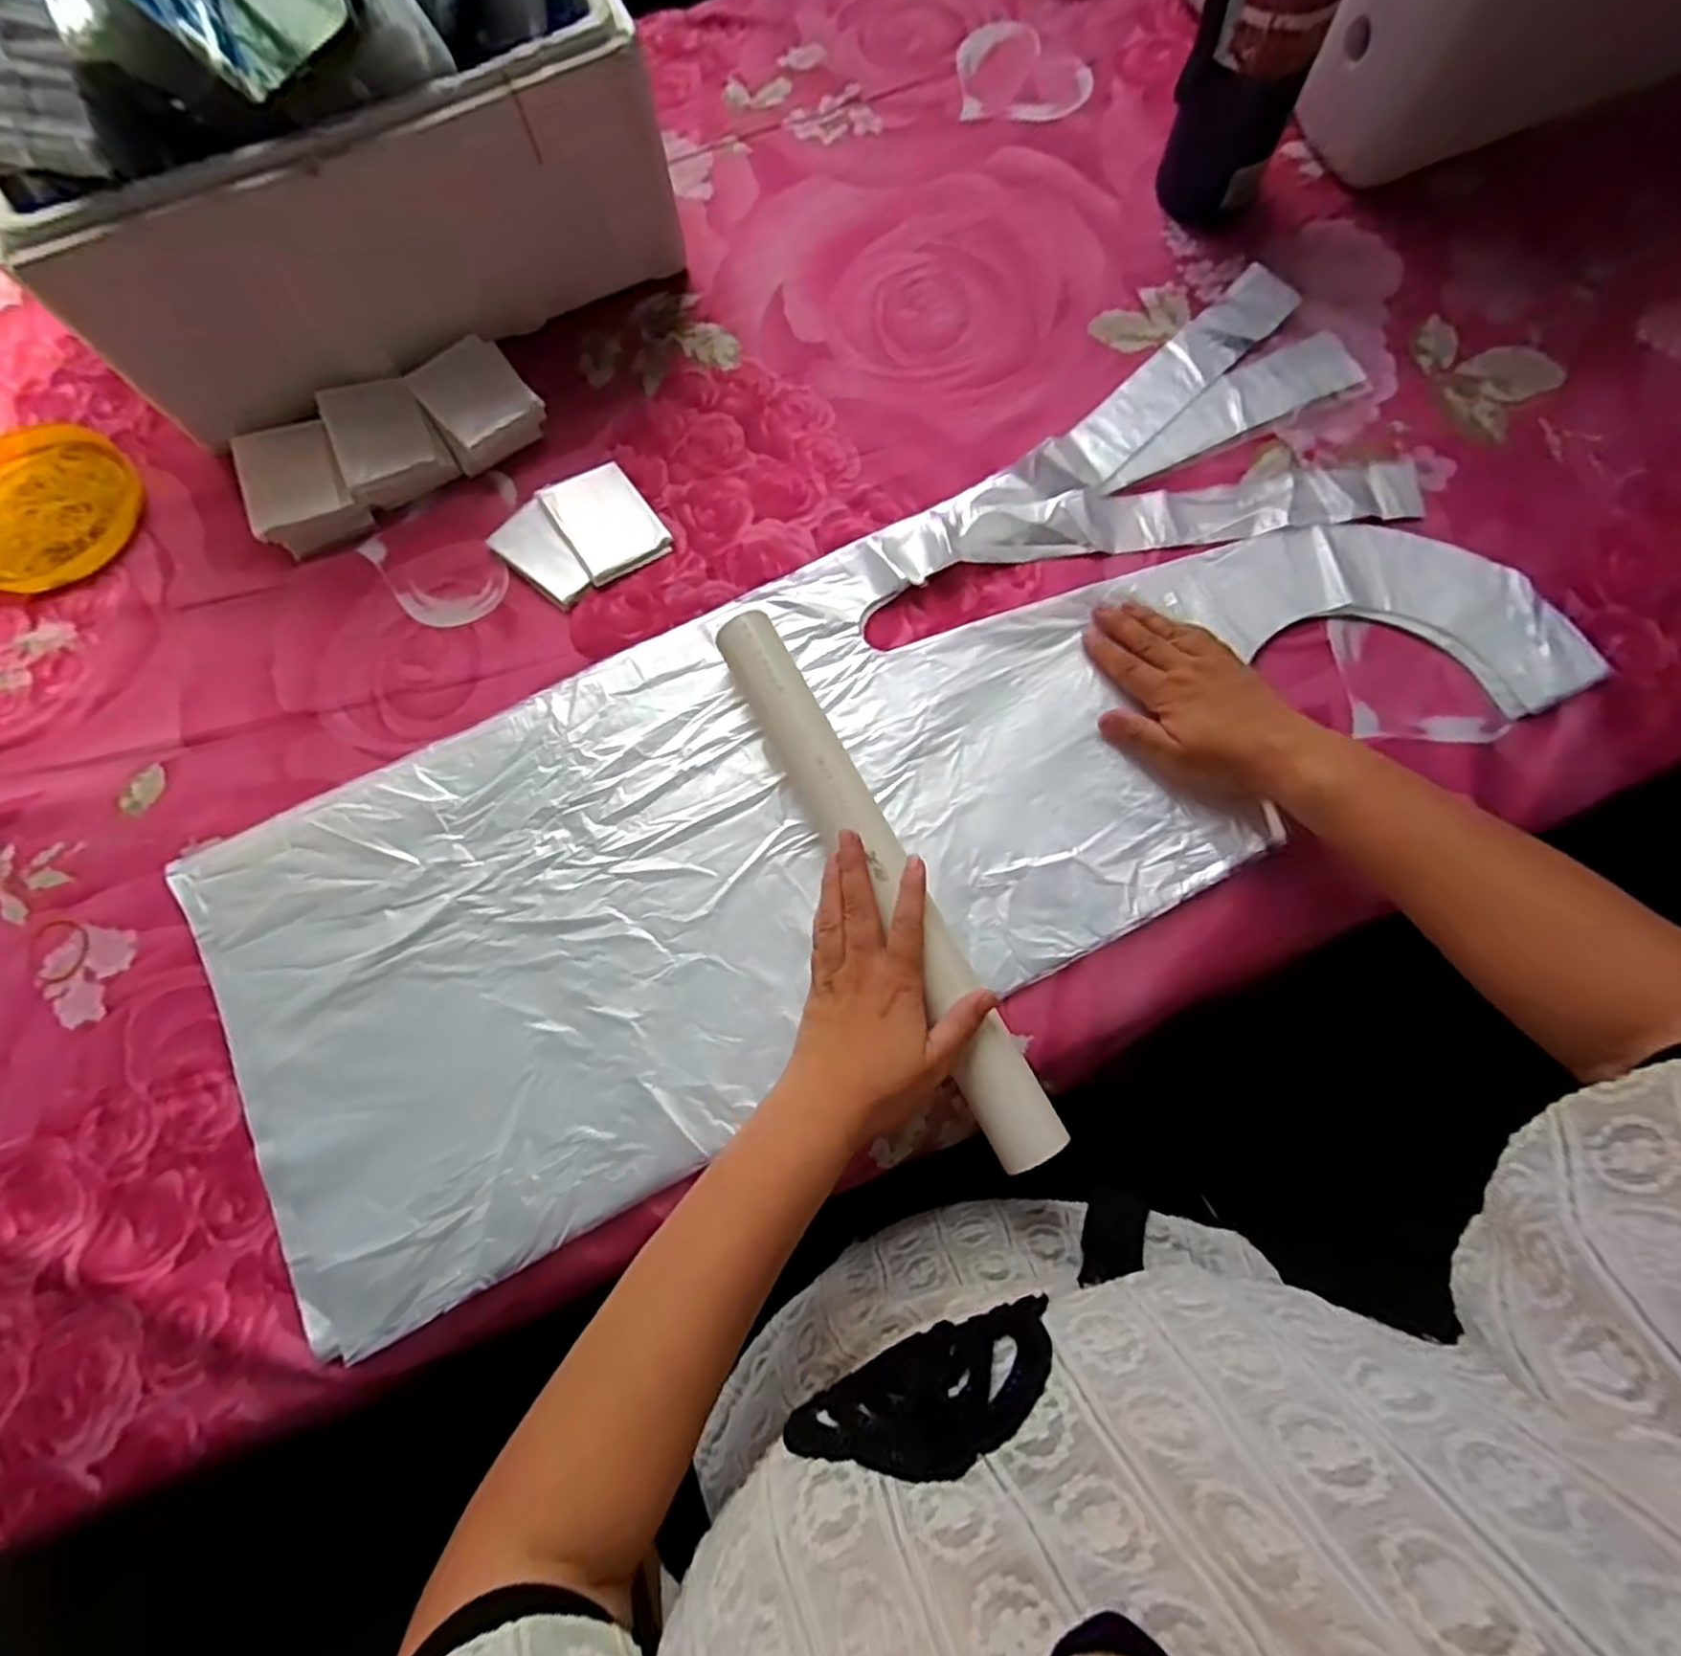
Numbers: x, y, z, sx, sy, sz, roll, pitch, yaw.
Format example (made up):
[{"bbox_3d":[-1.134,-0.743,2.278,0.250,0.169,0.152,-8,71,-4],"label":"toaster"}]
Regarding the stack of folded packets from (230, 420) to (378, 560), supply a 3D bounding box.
[{"bbox_3d":[-0.390,-0.246,0.535,0.071,0.028,0.088,-26,75,-5],"label":"stack of folded packets"}]

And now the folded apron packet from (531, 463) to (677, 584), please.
[{"bbox_3d":[-0.167,-0.220,0.532,0.064,0.011,0.088,-33,76,-7],"label":"folded apron packet"}]

